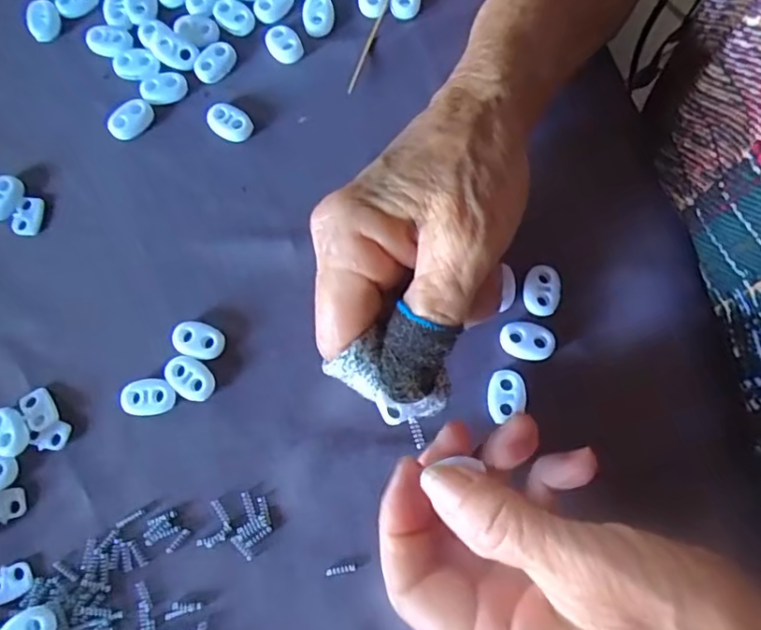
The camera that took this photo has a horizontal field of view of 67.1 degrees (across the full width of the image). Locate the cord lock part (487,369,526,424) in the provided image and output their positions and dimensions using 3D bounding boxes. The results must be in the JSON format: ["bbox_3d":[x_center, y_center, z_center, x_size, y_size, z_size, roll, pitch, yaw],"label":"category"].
[{"bbox_3d":[0.053,0.034,0.242,0.015,0.007,0.021,2,75,2],"label":"cord lock part"}]

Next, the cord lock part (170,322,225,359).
[{"bbox_3d":[-0.080,0.012,0.251,0.023,0.006,0.014,10,75,4],"label":"cord lock part"}]

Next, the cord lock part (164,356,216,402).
[{"bbox_3d":[-0.082,0.027,0.246,0.022,0.004,0.015,35,79,10],"label":"cord lock part"}]

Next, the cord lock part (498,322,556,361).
[{"bbox_3d":[0.062,0.011,0.243,0.022,0.004,0.015,9,75,4],"label":"cord lock part"}]

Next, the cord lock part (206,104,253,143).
[{"bbox_3d":[-0.072,-0.092,0.273,0.022,0.007,0.015,31,78,9],"label":"cord lock part"}]

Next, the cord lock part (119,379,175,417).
[{"bbox_3d":[-0.099,0.035,0.244,0.023,0.005,0.015,-9,75,-1],"label":"cord lock part"}]

